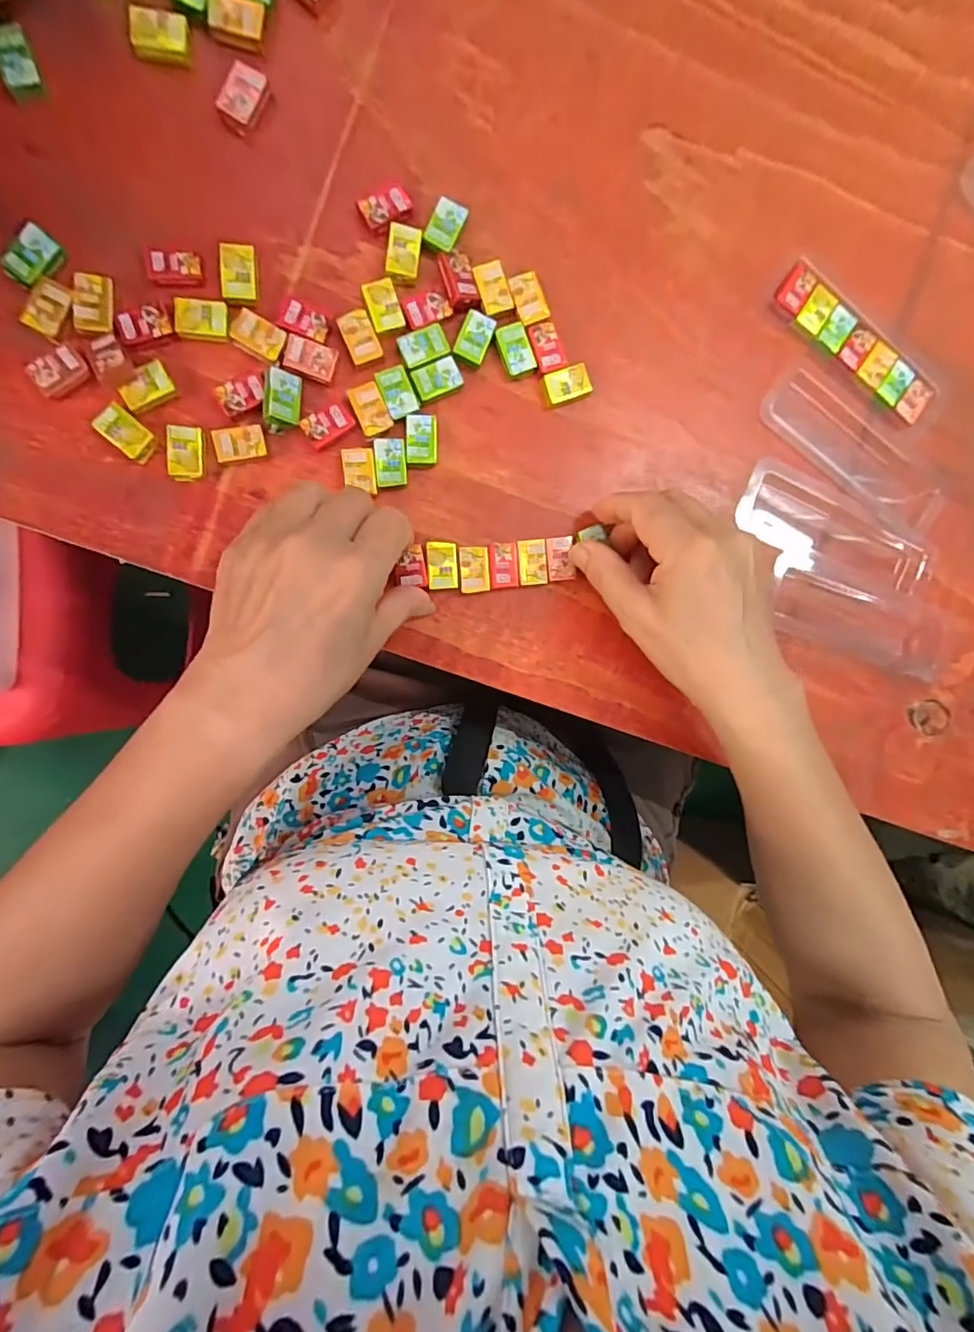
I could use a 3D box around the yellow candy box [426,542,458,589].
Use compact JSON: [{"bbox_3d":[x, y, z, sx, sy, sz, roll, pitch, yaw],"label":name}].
[{"bbox_3d":[-0.026,-0.057,0.303,0.017,0.007,0.026,-3,96,-7],"label":"yellow candy box"}]

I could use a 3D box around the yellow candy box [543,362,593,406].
[{"bbox_3d":[0.046,-0.160,0.302,0.026,0.008,0.017,-20,98,-5],"label":"yellow candy box"}]

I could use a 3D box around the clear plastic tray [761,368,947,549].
[{"bbox_3d":[0.228,-0.131,0.331,0.132,0.006,0.048,35,90,-10],"label":"clear plastic tray"}]

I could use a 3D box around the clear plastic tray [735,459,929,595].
[{"bbox_3d":[0.220,-0.085,0.333,0.131,0.007,0.045,19,93,-9],"label":"clear plastic tray"}]

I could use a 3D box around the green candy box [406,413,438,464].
[{"bbox_3d":[-0.036,-0.125,0.293,0.017,0.004,0.025,-2,96,-8],"label":"green candy box"}]

